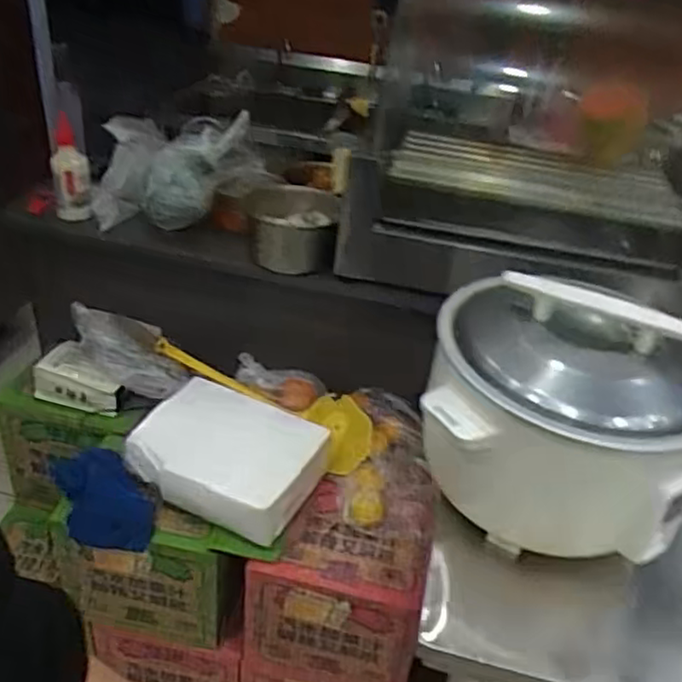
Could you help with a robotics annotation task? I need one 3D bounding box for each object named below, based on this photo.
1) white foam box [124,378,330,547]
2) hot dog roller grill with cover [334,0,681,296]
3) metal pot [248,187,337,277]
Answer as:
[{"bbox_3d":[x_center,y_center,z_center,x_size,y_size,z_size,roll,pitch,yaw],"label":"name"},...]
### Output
[{"bbox_3d":[-0.185,0.181,1.091,0.296,0.083,0.223,19,37,17],"label":"white foam box"},{"bbox_3d":[0.320,-0.352,1.049,0.541,0.384,0.392,15,36,12],"label":"hot dog roller grill with cover"},{"bbox_3d":[-0.079,-0.182,1.115,0.146,0.077,0.152,4,35,-3],"label":"metal pot"}]

